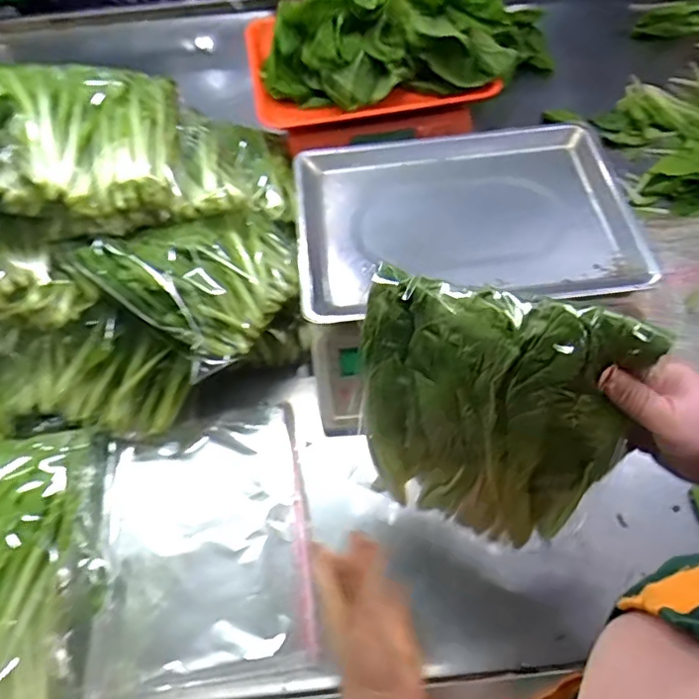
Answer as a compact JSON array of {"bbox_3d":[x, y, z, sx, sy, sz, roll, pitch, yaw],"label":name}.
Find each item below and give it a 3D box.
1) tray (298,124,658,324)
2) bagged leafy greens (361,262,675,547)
[{"bbox_3d":[0.119,-0.140,0.626,0.345,0.038,0.257,-8,58,-1],"label":"tray"},{"bbox_3d":[0.096,0.051,0.425,0.188,0.186,0.038,14,21,20],"label":"bagged leafy greens"}]

